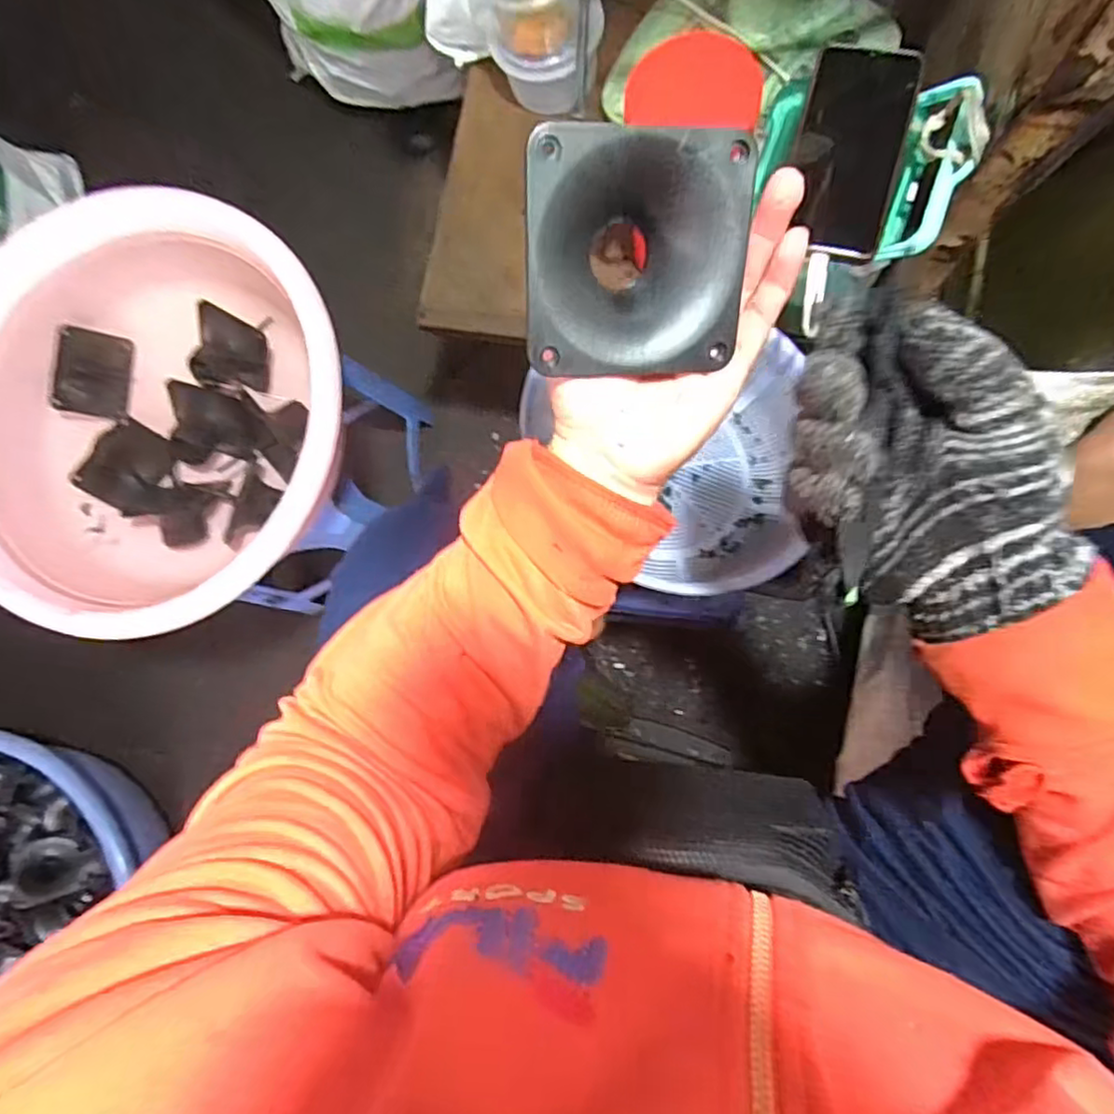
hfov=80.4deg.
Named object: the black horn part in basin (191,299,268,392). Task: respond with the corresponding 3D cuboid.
[{"bbox_3d":[-0.337,-0.216,0.682,0.075,0.020,0.081,7,100,-3],"label":"black horn part in basin"}]

